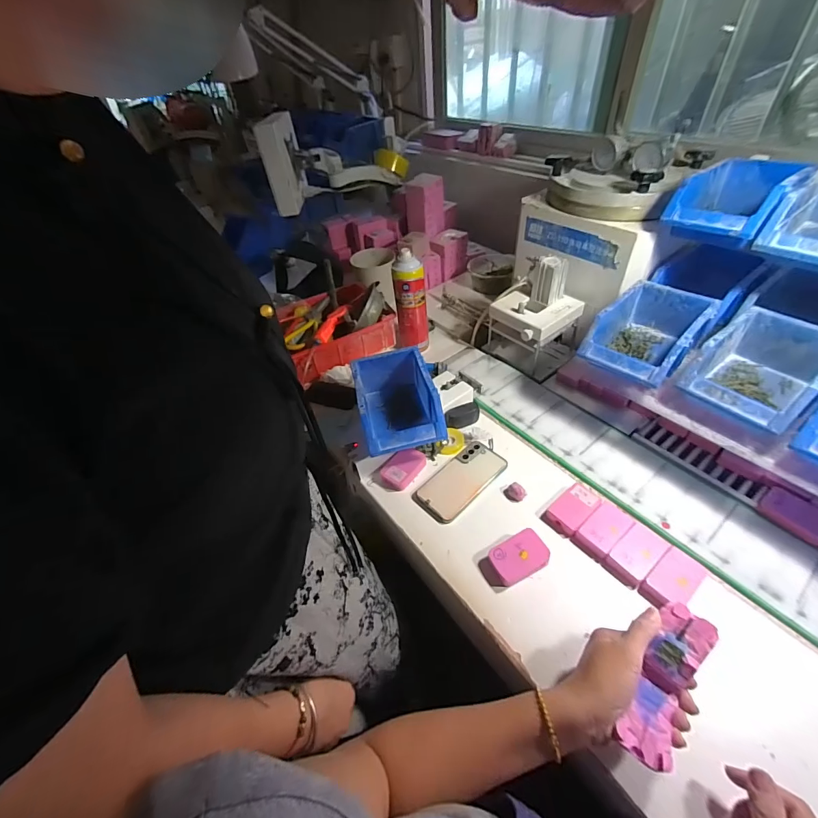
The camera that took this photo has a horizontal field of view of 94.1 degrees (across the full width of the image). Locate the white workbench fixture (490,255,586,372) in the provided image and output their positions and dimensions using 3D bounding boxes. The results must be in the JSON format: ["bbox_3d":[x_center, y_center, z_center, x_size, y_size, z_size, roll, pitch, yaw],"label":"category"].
[{"bbox_3d":[0.245,-0.190,0.735,0.136,0.169,0.126,-27,49,-19],"label":"white workbench fixture"}]

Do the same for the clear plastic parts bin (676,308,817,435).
[{"bbox_3d":[0.456,-0.047,0.497,0.174,0.080,0.117,-32,51,-23],"label":"clear plastic parts bin"}]

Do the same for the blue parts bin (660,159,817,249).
[{"bbox_3d":[0.487,-0.310,0.571,0.184,0.075,0.127,-35,52,-24],"label":"blue parts bin"}]

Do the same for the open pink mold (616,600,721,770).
[{"bbox_3d":[0.234,0.248,0.345,0.037,0.023,0.132,28,67,29],"label":"open pink mold"}]

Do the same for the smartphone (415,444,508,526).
[{"bbox_3d":[0.082,0.110,0.593,0.147,0.009,0.074,-36,52,-25],"label":"smartphone"}]

